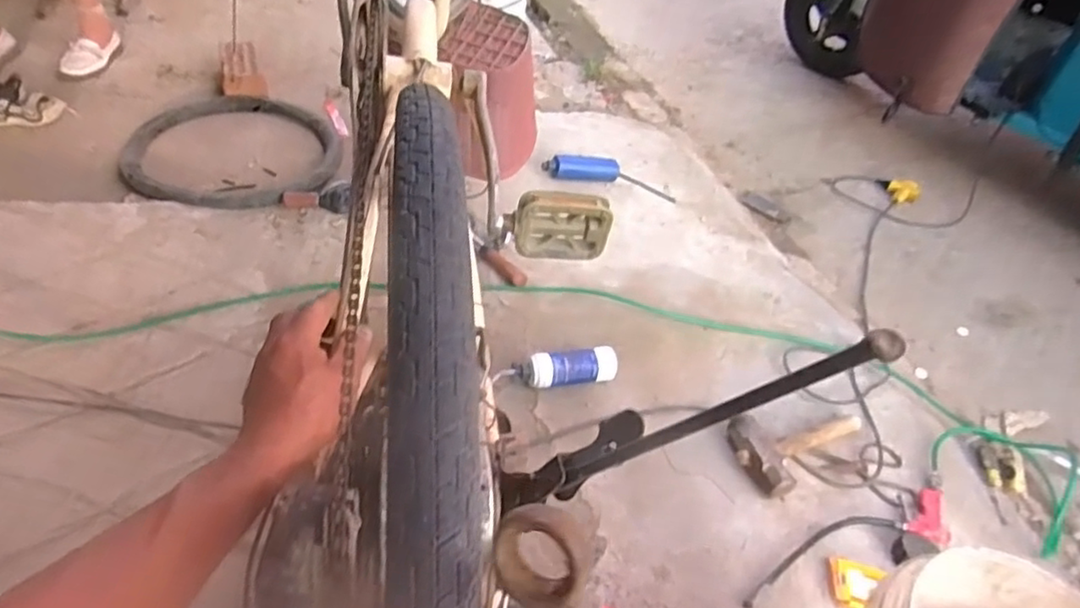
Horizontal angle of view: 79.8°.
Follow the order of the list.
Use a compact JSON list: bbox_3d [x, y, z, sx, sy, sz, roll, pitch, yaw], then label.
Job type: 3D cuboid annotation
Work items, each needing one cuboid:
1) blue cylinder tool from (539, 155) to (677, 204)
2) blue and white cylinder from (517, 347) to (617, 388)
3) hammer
[{"bbox_3d":[0.187,-0.344,1.750,0.364,0.057,0.110,10,43,-17],"label":"blue cylinder tool"},{"bbox_3d":[0.053,0.116,1.167,0.185,0.053,0.056,-10,47,-13],"label":"blue and white cylinder"},{"bbox_3d":[0.478,0.249,1.172,0.308,0.056,0.150,-4,43,-34],"label":"hammer"}]

